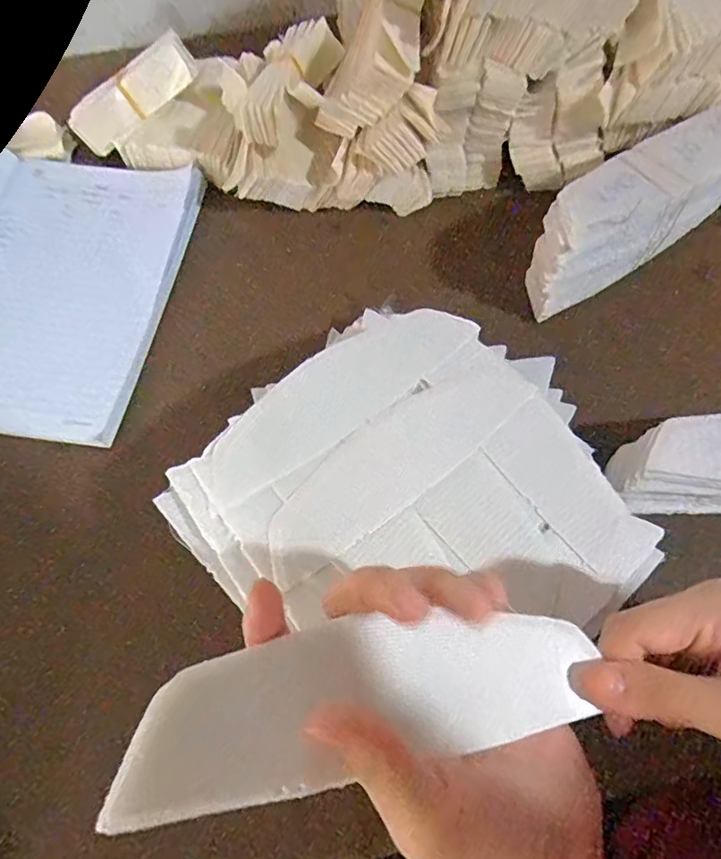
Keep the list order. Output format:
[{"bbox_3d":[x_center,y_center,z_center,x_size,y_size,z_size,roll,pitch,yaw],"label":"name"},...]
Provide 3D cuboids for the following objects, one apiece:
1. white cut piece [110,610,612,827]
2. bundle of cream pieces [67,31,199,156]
[{"bbox_3d":[0.008,0.087,0.194,0.165,0.006,0.045,0,66,-24],"label":"white cut piece"},{"bbox_3d":[-0.188,-0.278,0.477,0.117,0.028,0.038,-27,65,17],"label":"bundle of cream pieces"}]

